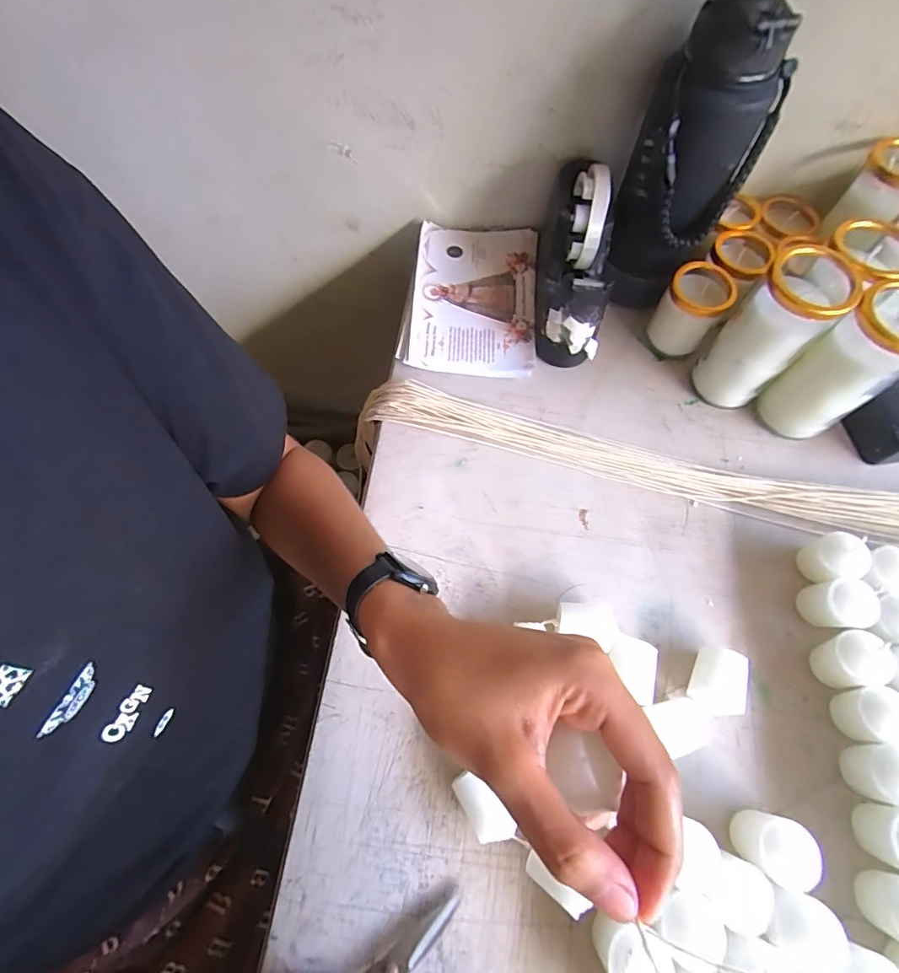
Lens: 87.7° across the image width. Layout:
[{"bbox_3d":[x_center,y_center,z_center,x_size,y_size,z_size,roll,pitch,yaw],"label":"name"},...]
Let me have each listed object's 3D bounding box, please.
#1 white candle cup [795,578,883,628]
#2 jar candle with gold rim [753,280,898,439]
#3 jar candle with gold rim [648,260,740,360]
[{"bbox_3d":[0.319,0.098,0.387,0.040,0.043,0.037,-9,67,-6],"label":"white candle cup"},{"bbox_3d":[0.347,-0.105,0.412,0.060,0.148,0.063,-40,73,-17],"label":"jar candle with gold rim"},{"bbox_3d":[0.244,-0.178,0.483,0.057,0.080,0.058,30,69,11],"label":"jar candle with gold rim"}]

